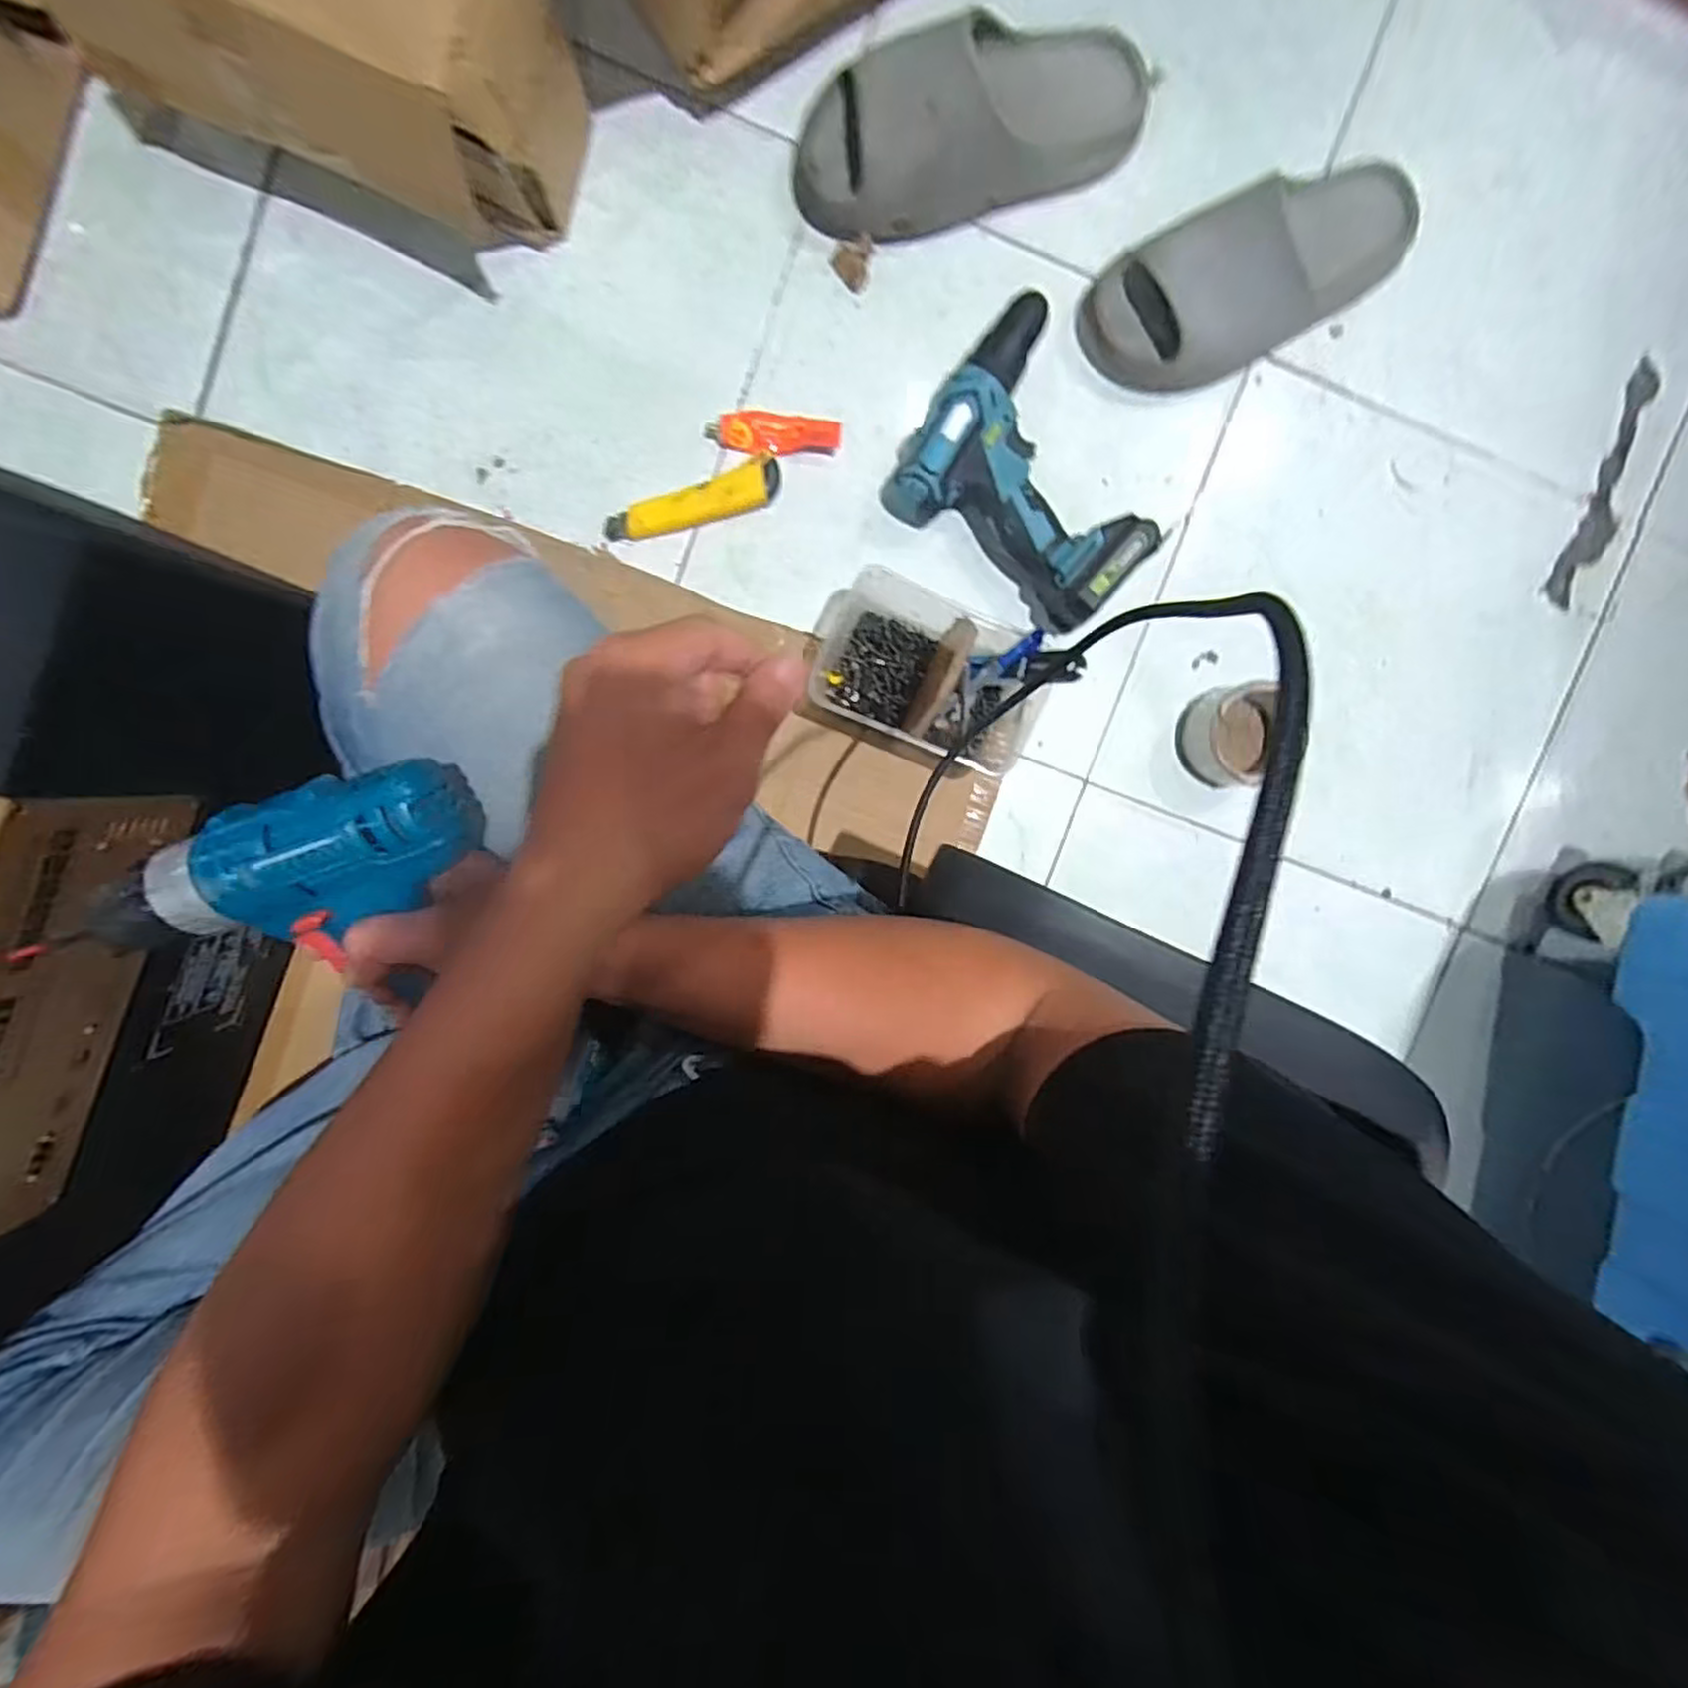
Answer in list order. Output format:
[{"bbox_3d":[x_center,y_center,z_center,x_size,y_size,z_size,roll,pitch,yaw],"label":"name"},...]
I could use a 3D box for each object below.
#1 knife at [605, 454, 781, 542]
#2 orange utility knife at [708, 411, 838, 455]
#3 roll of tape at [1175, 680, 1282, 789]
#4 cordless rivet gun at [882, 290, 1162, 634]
[{"bbox_3d":[-0.126,-0.285,0.622,0.151,0.024,0.037,-20,95,-2],"label":"knife"},{"bbox_3d":[-0.059,-0.348,0.625,0.111,0.012,0.037,1,94,-4],"label":"orange utility knife"},{"bbox_3d":[0.352,-0.097,0.659,0.085,0.046,0.087,-8,95,-3],"label":"roll of tape"},{"bbox_3d":[0.161,-0.307,0.612,0.218,0.075,0.191,43,91,-6],"label":"cordless rivet gun"}]

